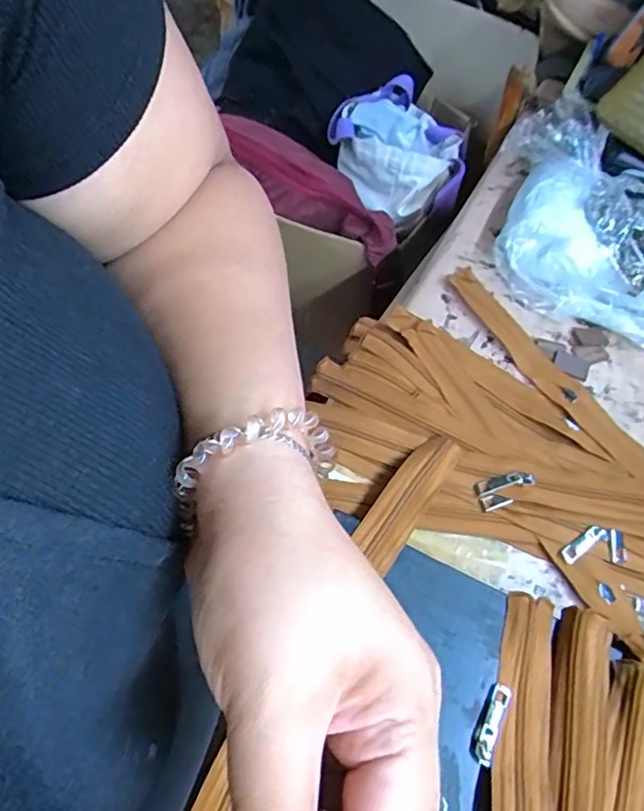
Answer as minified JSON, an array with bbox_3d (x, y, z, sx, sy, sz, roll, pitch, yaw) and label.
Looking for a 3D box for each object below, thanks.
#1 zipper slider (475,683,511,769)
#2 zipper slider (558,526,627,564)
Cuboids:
[{"bbox_3d":[0.095,0.177,0.313,0.011,0.004,0.042,28,60,8],"label":"zipper slider"},{"bbox_3d":[0.188,0.097,0.390,0.045,0.007,0.024,1,83,-6],"label":"zipper slider"}]

